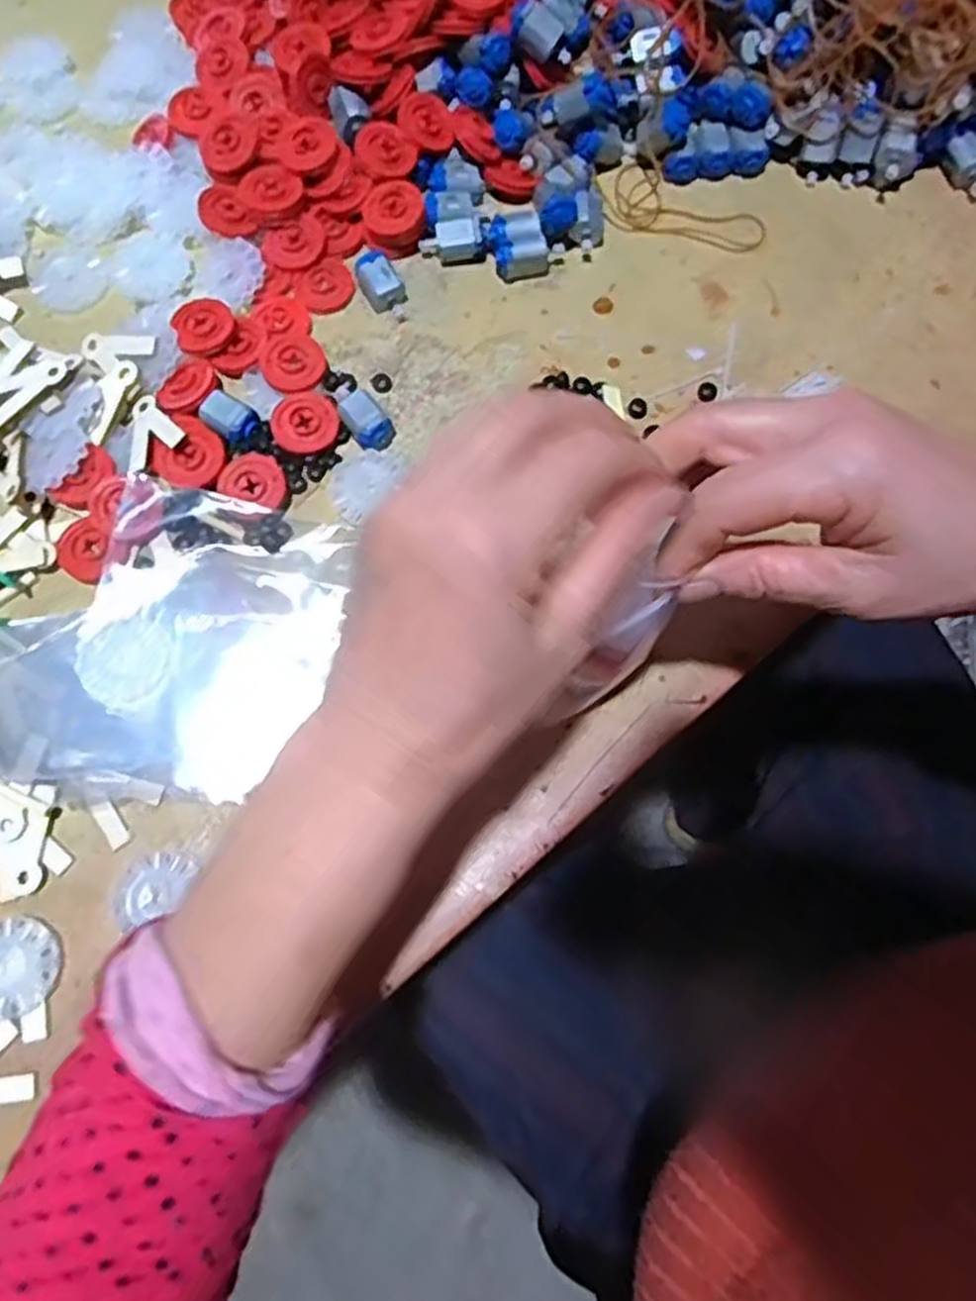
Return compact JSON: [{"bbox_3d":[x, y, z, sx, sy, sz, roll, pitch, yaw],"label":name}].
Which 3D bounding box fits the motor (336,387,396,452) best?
[{"bbox_3d":[-0.061,-0.115,0.396,0.018,0.012,0.030,-38,79,-11],"label":"motor"}]

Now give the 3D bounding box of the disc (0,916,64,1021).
[{"bbox_3d":[-0.199,0.131,0.328,0.041,0.005,0.038,0,75,-2],"label":"disc"}]

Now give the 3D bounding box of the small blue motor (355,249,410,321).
[{"bbox_3d":[-0.056,-0.194,0.421,0.019,0.014,0.035,-32,78,-10],"label":"small blue motor"}]

